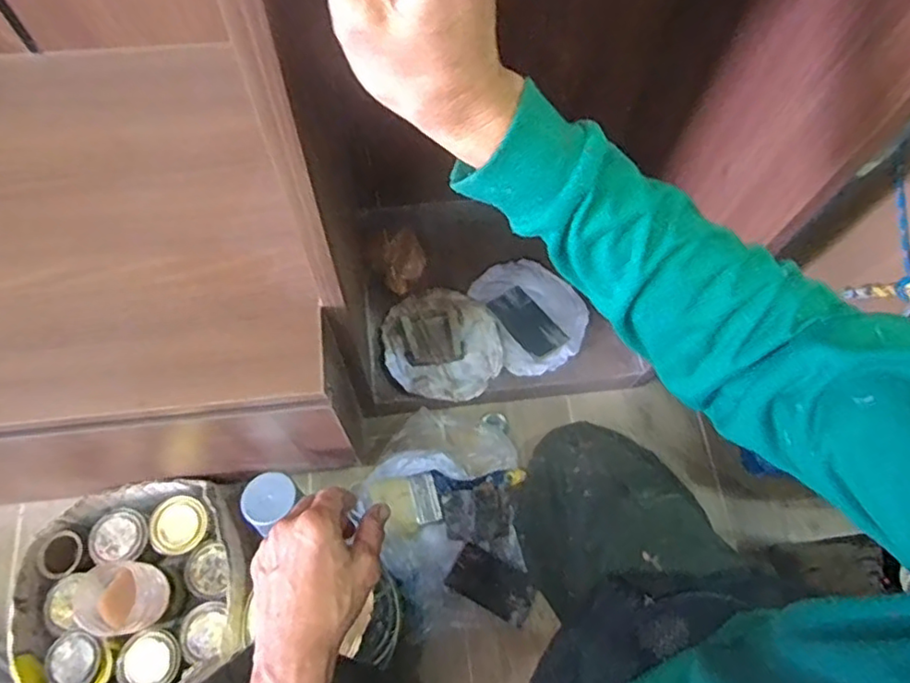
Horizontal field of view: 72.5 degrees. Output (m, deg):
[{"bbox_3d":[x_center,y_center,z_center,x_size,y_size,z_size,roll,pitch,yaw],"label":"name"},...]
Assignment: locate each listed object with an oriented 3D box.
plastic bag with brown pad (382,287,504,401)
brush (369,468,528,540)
[{"bbox_3d":[-0.021,0.002,0.910,0.160,0.031,0.176,-35,73,-15],"label":"plastic bag with brown pad"},{"bbox_3d":[-0.010,0.204,0.887,0.209,0.044,0.088,-23,71,-11],"label":"brush"}]

